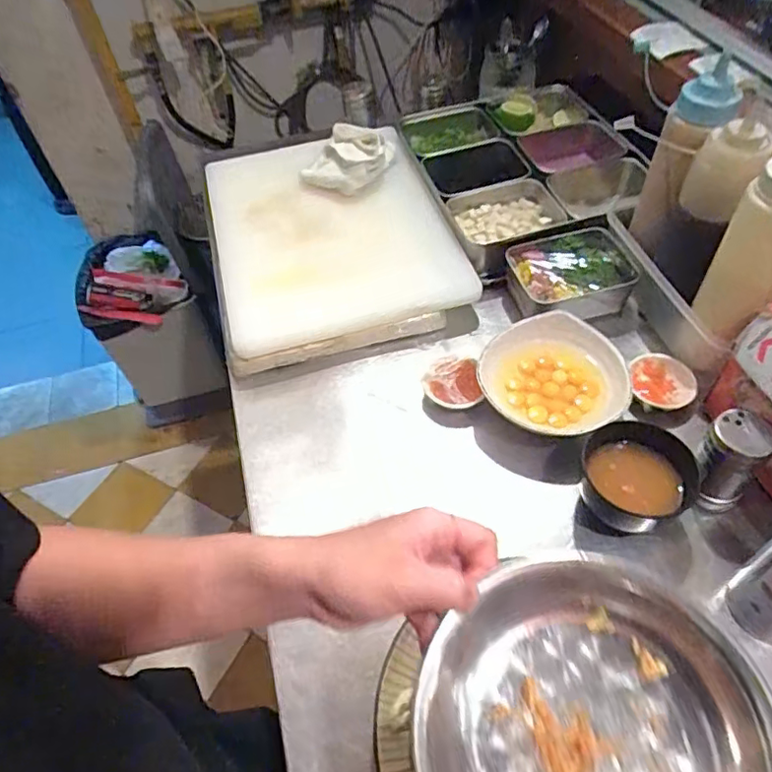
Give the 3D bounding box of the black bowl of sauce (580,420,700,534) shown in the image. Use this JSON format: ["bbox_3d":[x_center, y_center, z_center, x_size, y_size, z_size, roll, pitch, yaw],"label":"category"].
[{"bbox_3d":[0.231,0.084,0.533,0.089,0.052,0.090,-3,51,3],"label":"black bowl of sauce"}]

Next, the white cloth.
[{"bbox_3d":[-0.053,-0.317,0.808,0.131,0.048,0.093,-6,51,1],"label":"white cloth"}]

